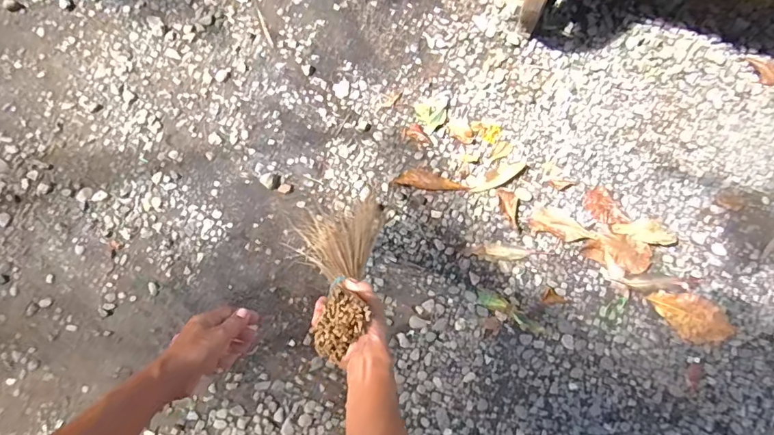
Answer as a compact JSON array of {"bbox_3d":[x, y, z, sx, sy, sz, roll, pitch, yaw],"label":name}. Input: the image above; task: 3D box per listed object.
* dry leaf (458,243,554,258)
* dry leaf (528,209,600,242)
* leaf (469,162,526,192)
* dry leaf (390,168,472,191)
[{"bbox_3d":[0.344,0.097,1.327,0.261,0.004,0.040,5,73,0],"label":"dry leaf"},{"bbox_3d":[0.517,0.031,1.347,0.184,0.020,0.069,22,74,5],"label":"dry leaf"},{"bbox_3d":[0.338,-0.126,1.393,0.189,0.004,0.055,-24,75,-8],"label":"leaf"},{"bbox_3d":[0.129,-0.112,1.382,0.224,0.006,0.061,5,73,0],"label":"dry leaf"}]

